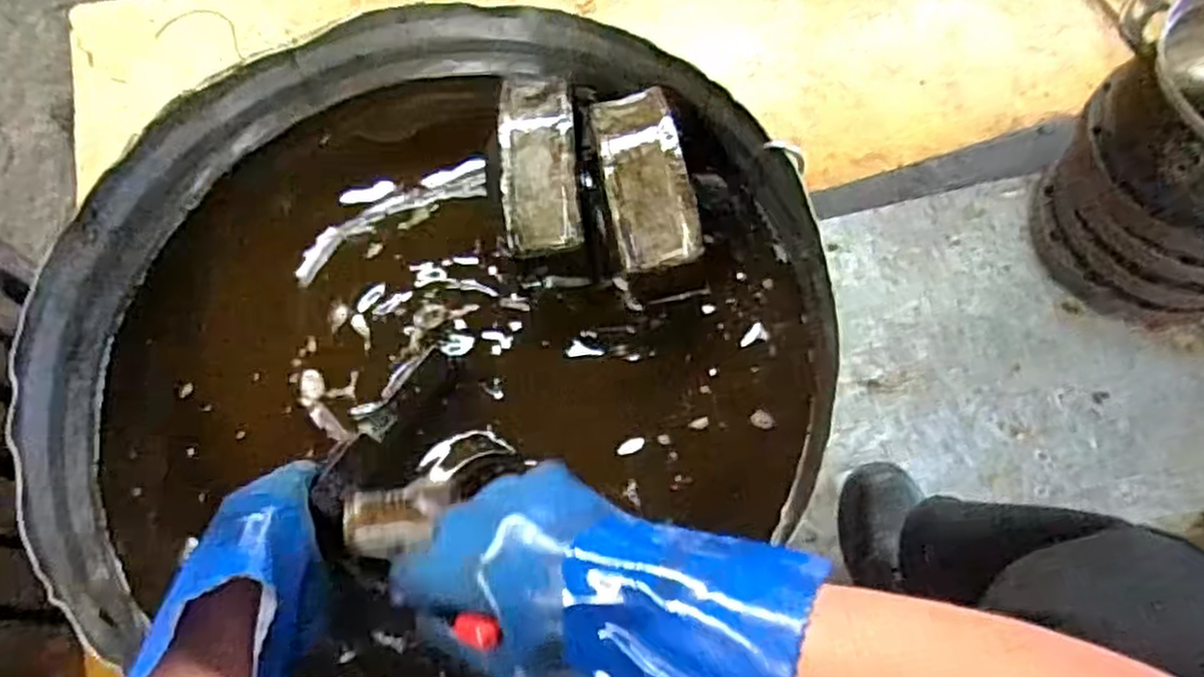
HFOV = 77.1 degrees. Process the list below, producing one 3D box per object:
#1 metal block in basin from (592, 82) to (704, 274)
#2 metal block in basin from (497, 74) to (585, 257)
[{"bbox_3d":[0.032,-0.128,0.580,0.061,0.033,0.152,-12,65,-2],"label":"metal block in basin"},{"bbox_3d":[-0.050,-0.143,0.599,0.059,0.031,0.155,-5,65,0],"label":"metal block in basin"}]

